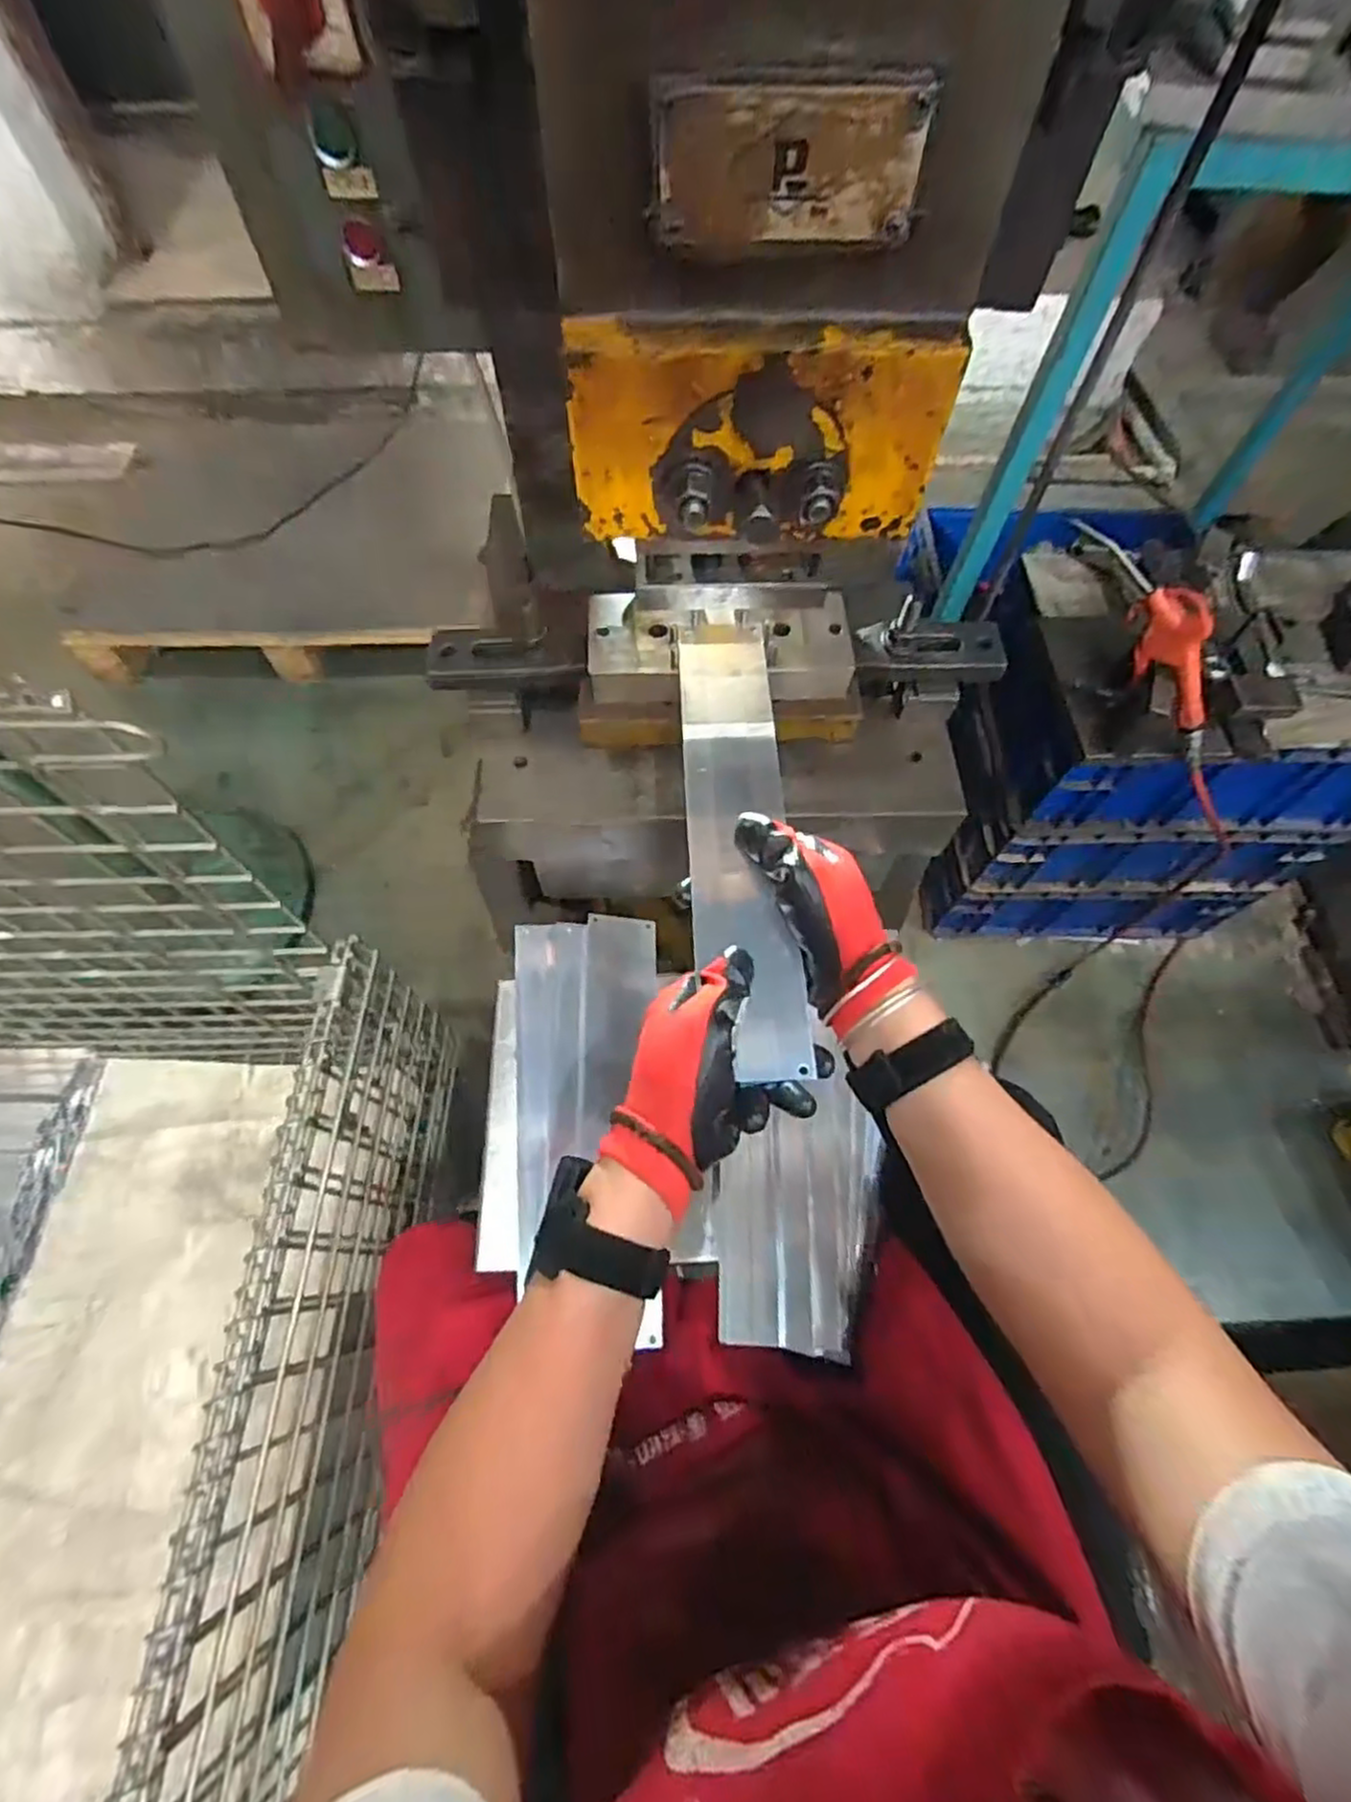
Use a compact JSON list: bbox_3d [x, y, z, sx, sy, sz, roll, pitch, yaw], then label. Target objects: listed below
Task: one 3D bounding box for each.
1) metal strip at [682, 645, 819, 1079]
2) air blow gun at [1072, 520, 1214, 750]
[{"bbox_3d":[0.039,-0.043,0.458,0.062,0.009,0.305,-1,66,-3],"label":"metal strip"},{"bbox_3d":[0.468,-0.258,0.695,0.027,0.077,0.253,-36,103,-17],"label":"air blow gun"}]

